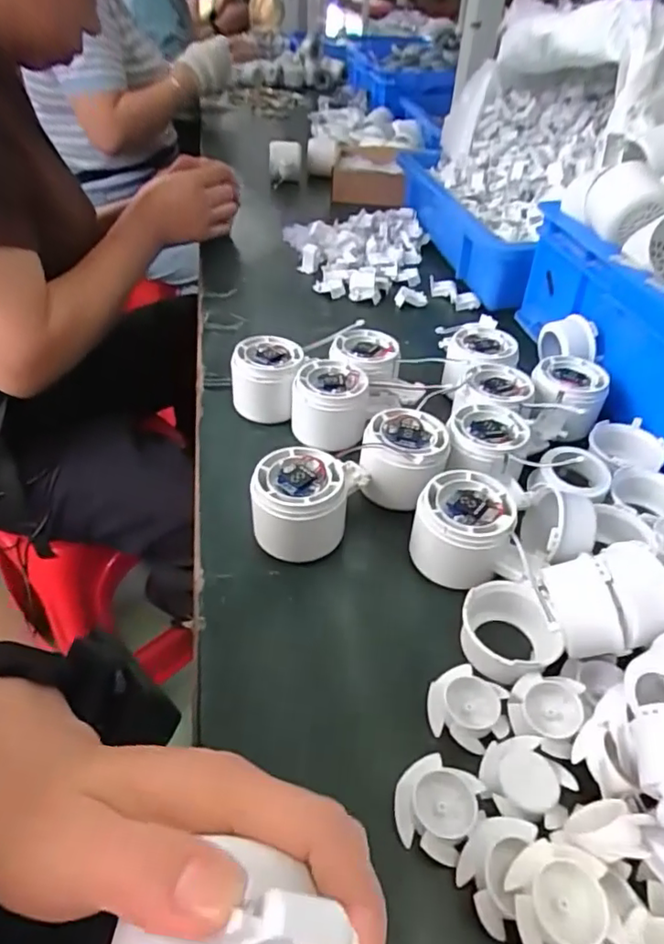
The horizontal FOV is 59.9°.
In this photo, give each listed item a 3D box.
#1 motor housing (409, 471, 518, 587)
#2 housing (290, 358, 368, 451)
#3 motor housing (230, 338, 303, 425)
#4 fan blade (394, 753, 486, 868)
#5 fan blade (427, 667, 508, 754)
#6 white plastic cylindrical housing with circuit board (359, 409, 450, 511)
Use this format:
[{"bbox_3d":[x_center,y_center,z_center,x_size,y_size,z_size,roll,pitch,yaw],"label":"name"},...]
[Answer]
[{"bbox_3d":[0.080,0.035,0.353,0.055,0.045,0.058,1,42,-1],"label":"motor housing"},{"bbox_3d":[-0.002,-0.053,0.458,0.058,0.052,0.055,1,42,-1],"label":"housing"},{"bbox_3d":[-0.053,-0.078,0.480,0.057,0.053,0.058,11,45,8],"label":"motor housing"},{"bbox_3d":[0.045,0.148,0.256,0.034,0.015,0.037,21,45,20],"label":"fan blade"},{"bbox_3d":[0.069,0.117,0.290,0.039,0.008,0.038,1,42,-1],"label":"fan blade"},{"bbox_3d":[0.052,-0.013,0.404,0.055,0.051,0.055,11,42,10],"label":"white plastic cylindrical housing with circuit board"}]

